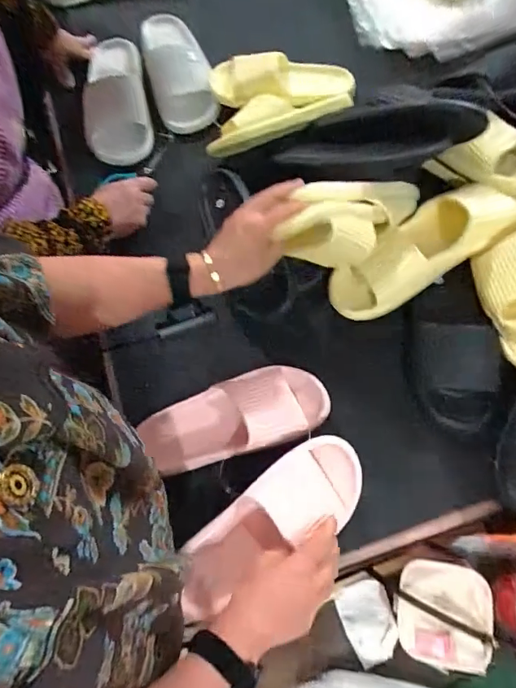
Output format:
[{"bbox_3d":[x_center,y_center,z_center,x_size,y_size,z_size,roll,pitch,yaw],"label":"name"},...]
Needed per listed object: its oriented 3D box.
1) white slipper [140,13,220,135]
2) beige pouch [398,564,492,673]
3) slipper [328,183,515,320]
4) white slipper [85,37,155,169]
[{"bbox_3d":[-0.150,-0.502,0.865,0.111,0.070,0.270,-18,69,-4],"label":"white slipper"},{"bbox_3d":[0.233,0.335,0.579,0.113,0.028,0.113,10,70,7],"label":"beige pouch"},{"bbox_3d":[0.235,-0.136,0.647,0.294,0.084,0.108,-32,71,-9],"label":"slipper"},{"bbox_3d":[-0.259,-0.434,0.824,0.119,0.088,0.286,-12,69,-2],"label":"white slipper"}]

